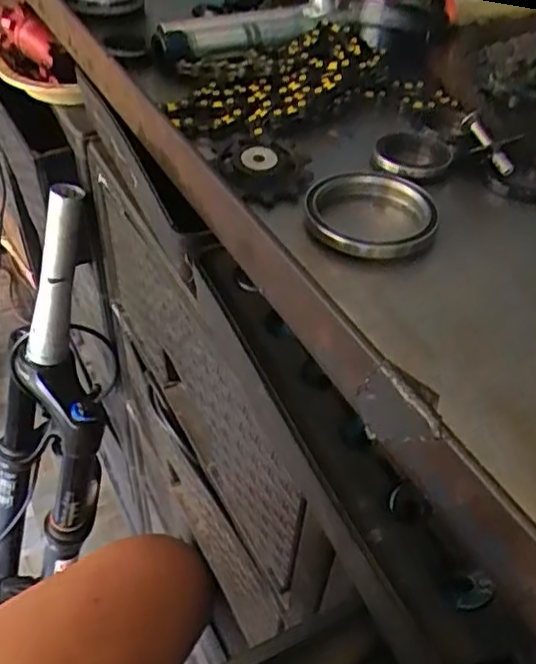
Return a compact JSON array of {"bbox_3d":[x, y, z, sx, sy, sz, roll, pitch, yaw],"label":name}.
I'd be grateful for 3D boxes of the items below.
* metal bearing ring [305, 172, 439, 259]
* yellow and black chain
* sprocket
[{"bbox_3d":[0.039,-0.045,0.247,0.048,0.012,0.039,2,45,-3],"label":"metal bearing ring"},{"bbox_3d":[0.015,-0.127,0.325,0.137,0.017,0.082,-14,47,-16],"label":"yellow and black chain"},{"bbox_3d":[-0.001,-0.067,0.269,0.038,0.012,0.041,1,45,-3],"label":"sprocket"}]

